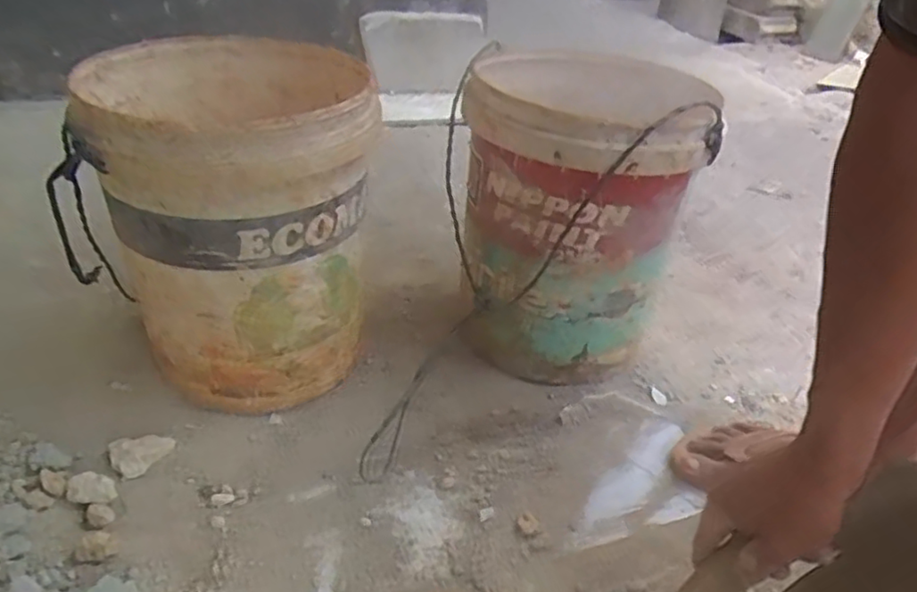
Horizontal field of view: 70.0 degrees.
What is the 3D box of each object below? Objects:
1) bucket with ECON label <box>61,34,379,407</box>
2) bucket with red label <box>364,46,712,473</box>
[{"bbox_3d":[-0.247,-0.082,0.799,0.293,0.370,0.307,-11,37,-15],"label":"bucket with ECON label"},{"bbox_3d":[0.160,-0.121,0.873,0.282,0.340,0.350,15,38,20],"label":"bucket with red label"}]

